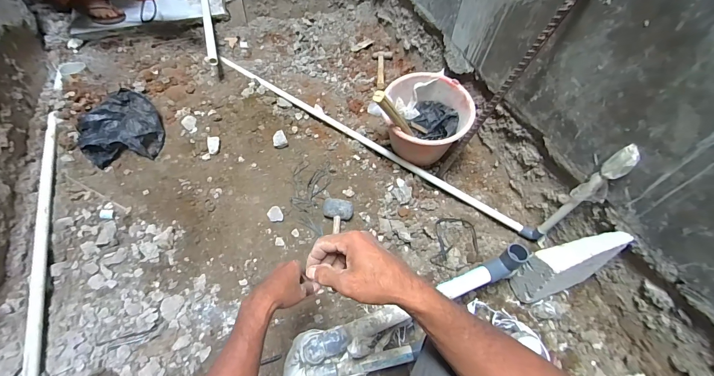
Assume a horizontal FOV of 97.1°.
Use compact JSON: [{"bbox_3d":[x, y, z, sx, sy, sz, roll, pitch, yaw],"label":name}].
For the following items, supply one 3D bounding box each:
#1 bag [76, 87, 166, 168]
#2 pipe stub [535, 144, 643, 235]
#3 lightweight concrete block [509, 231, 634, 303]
[{"bbox_3d":[-0.775,-0.196,1.028,0.240,0.096,0.206,-28,62,-22],"label":"bag"},{"bbox_3d":[0.574,0.020,0.791,0.054,0.342,0.041,37,60,19],"label":"pipe stub"},{"bbox_3d":[0.529,0.204,0.807,0.208,0.256,0.084,-14,58,-14],"label":"lightweight concrete block"}]

